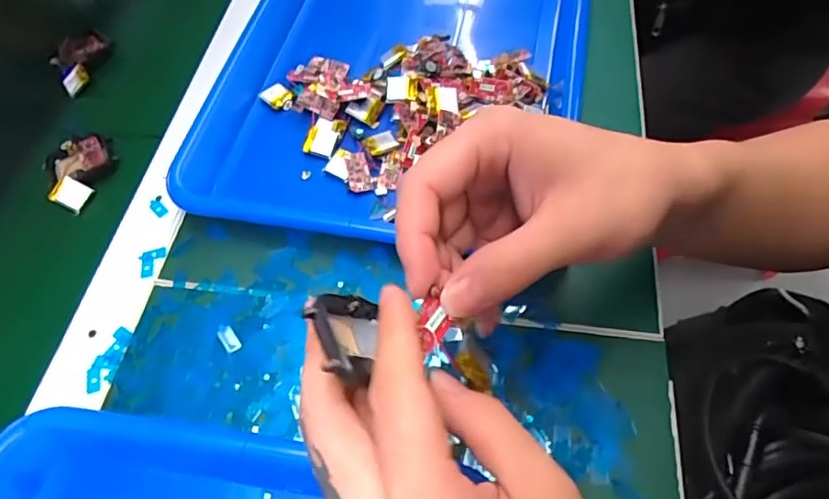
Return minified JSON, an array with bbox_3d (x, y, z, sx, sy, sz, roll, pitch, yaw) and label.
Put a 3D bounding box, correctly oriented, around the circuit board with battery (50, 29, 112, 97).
[{"bbox_3d":[-0.277,-0.156,0.441,0.033,0.014,0.068,-1,60,3],"label":"circuit board with battery"}]

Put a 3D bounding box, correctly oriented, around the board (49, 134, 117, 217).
[{"bbox_3d":[-0.240,-0.056,0.380,0.043,0.013,0.057,14,62,11],"label":"board"}]

